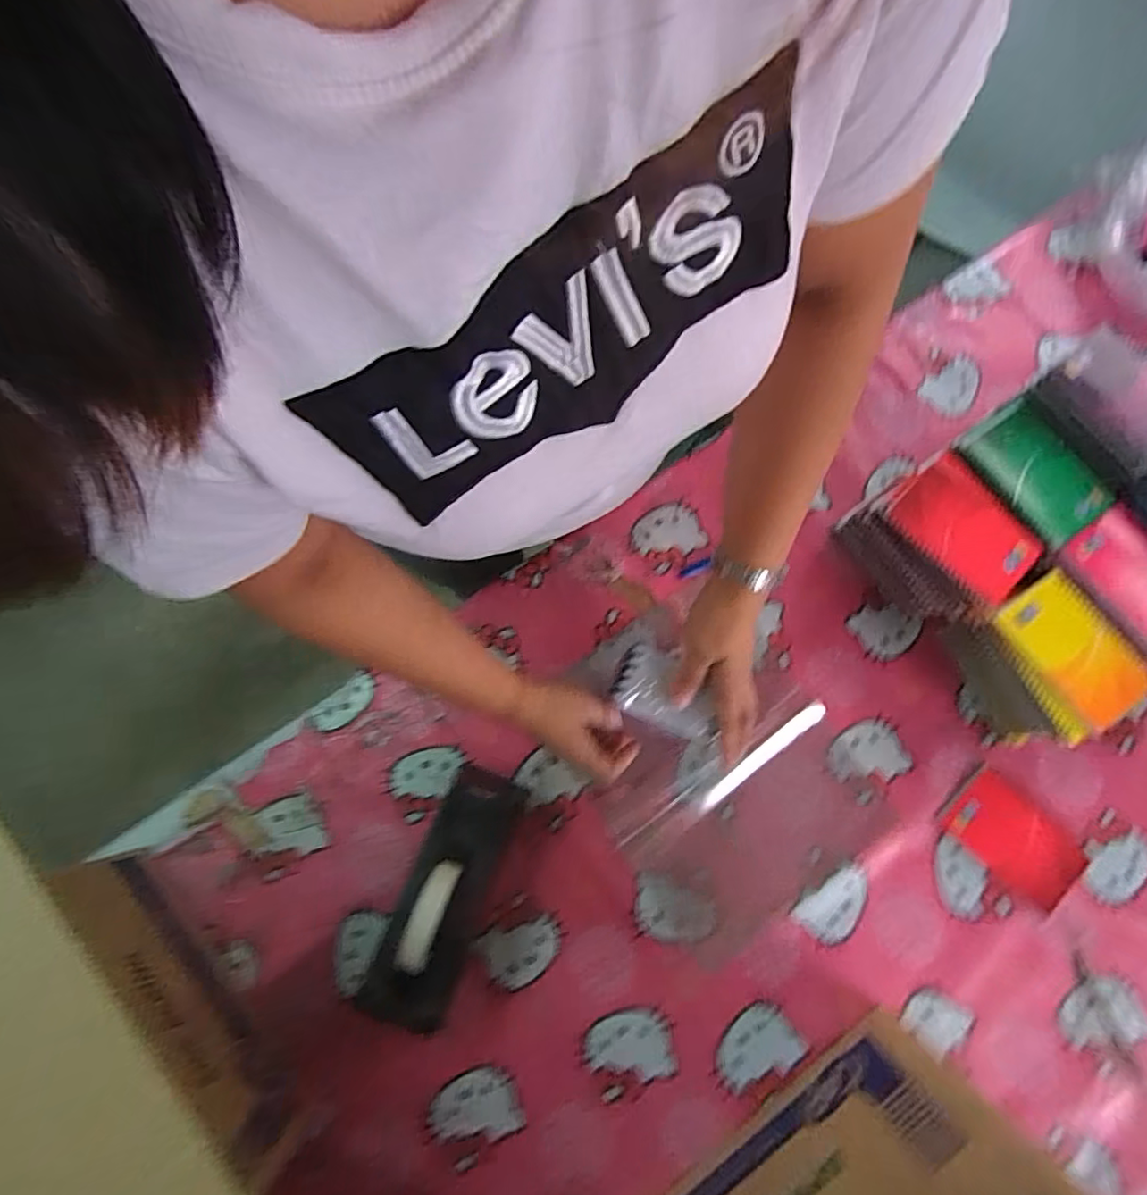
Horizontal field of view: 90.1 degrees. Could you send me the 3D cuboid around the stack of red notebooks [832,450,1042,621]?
[{"bbox_3d":[0.377,-0.057,0.601,0.098,0.102,0.143,-35,80,-7],"label":"stack of red notebooks"}]

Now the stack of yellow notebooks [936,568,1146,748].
[{"bbox_3d":[0.462,0.063,0.578,0.109,0.091,0.138,-28,79,-6],"label":"stack of yellow notebooks"}]

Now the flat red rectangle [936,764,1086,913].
[{"bbox_3d":[0.447,0.244,0.580,0.131,0.011,0.082,43,81,8],"label":"flat red rectangle"}]

